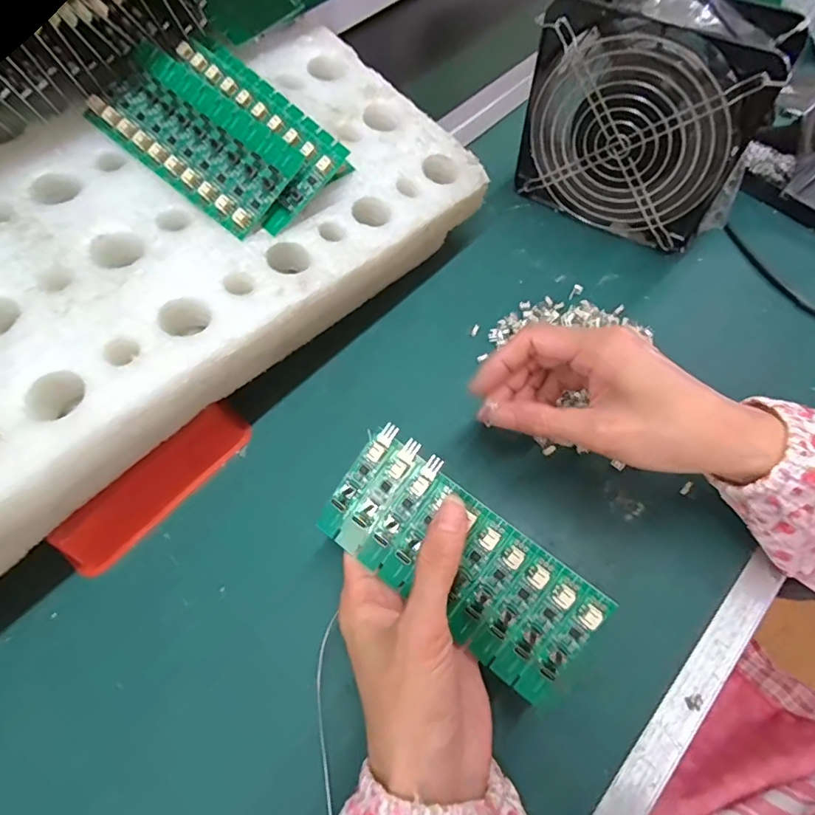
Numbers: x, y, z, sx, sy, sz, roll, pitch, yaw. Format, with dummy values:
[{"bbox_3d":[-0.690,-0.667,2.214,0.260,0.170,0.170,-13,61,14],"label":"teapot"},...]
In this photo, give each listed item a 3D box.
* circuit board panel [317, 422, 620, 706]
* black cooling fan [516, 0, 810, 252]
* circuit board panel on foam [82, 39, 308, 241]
[{"bbox_3d":[0.024,0.075,0.247,0.135,0.008,0.065,36,97,11],"label":"circuit board panel"},{"bbox_3d":[0.169,-0.207,0.366,0.156,0.153,0.057,30,67,15],"label":"black cooling fan"},{"bbox_3d":[-0.131,-0.165,0.304,0.133,0.009,0.063,39,89,9],"label":"circuit board panel on foam"}]

